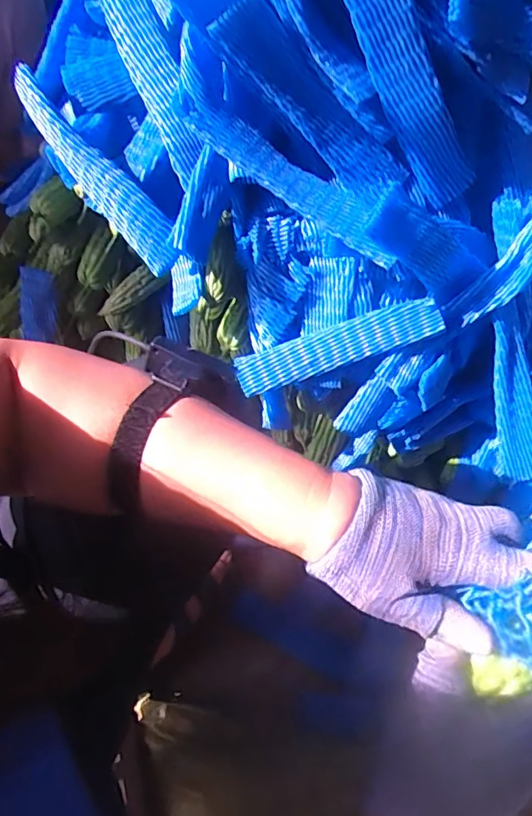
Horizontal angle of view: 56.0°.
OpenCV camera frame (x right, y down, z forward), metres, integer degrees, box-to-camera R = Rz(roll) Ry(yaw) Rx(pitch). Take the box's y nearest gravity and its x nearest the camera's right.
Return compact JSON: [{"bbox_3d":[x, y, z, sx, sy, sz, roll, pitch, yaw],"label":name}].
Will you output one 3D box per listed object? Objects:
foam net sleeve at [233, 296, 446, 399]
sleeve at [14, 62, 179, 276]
[{"bbox_3d":[0.082,-0.071,0.591,0.239,0.051,0.015,-18,18,12],"label":"foam net sleeve"},{"bbox_3d":[-0.181,-0.251,0.534,0.045,0.046,0.251,-40,90,-20],"label":"sleeve"}]

